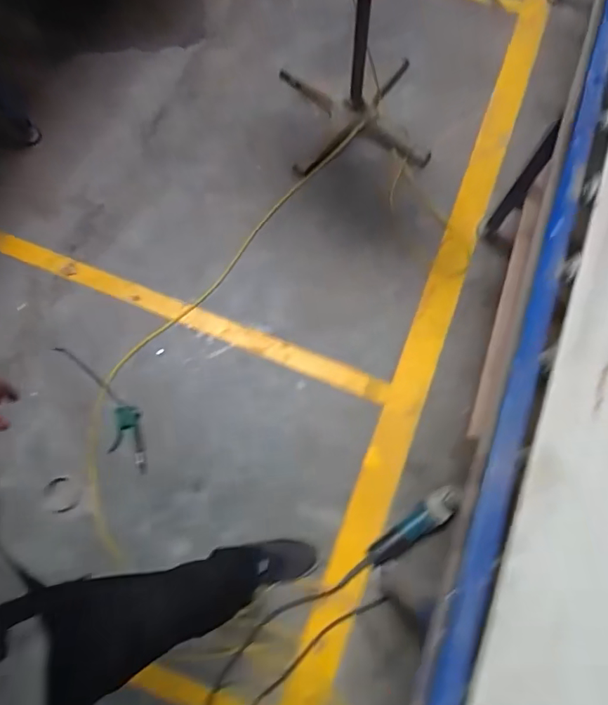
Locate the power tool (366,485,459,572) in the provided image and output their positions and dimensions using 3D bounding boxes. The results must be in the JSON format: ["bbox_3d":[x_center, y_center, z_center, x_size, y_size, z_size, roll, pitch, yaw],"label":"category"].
[{"bbox_3d":[0.276,0.444,1.244,0.265,0.067,0.077,-34,77,-11],"label":"power tool"}]

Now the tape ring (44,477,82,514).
[{"bbox_3d":[-0.622,0.368,1.276,0.084,0.014,0.092,-39,78,-12],"label":"tape ring"}]

